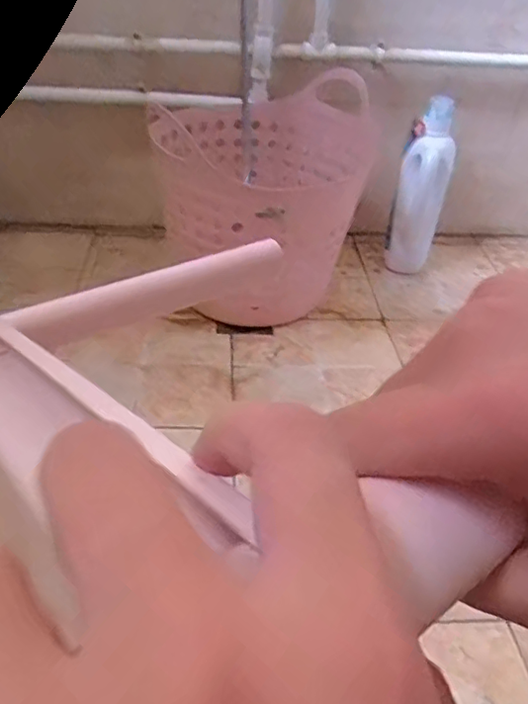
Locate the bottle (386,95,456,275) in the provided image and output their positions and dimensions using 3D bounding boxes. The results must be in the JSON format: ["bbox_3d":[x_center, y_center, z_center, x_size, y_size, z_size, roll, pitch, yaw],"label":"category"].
[{"bbox_3d":[0.325,-0.327,1.178,0.096,0.339,0.082,31,45,31],"label":"bottle"}]

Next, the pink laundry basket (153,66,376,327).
[{"bbox_3d":[0.000,-0.266,1.048,0.361,0.357,0.355,5,38,1],"label":"pink laundry basket"}]

